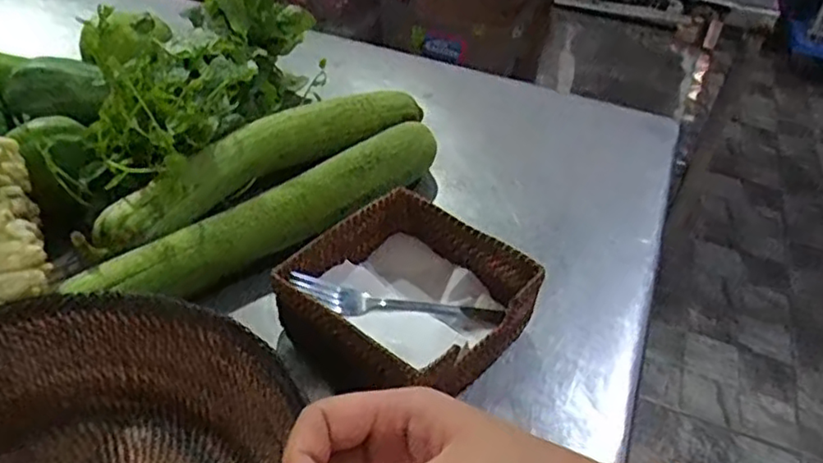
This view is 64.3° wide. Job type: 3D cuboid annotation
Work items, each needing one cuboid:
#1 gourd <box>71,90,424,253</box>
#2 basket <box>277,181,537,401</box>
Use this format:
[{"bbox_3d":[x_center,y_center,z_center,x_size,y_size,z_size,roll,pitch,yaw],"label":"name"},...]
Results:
[{"bbox_3d":[-0.147,-0.069,0.642,0.371,0.050,0.074,-30,52,-34],"label":"gourd"},{"bbox_3d":[-0.008,0.052,0.517,0.161,0.063,0.156,33,48,27],"label":"basket"}]

